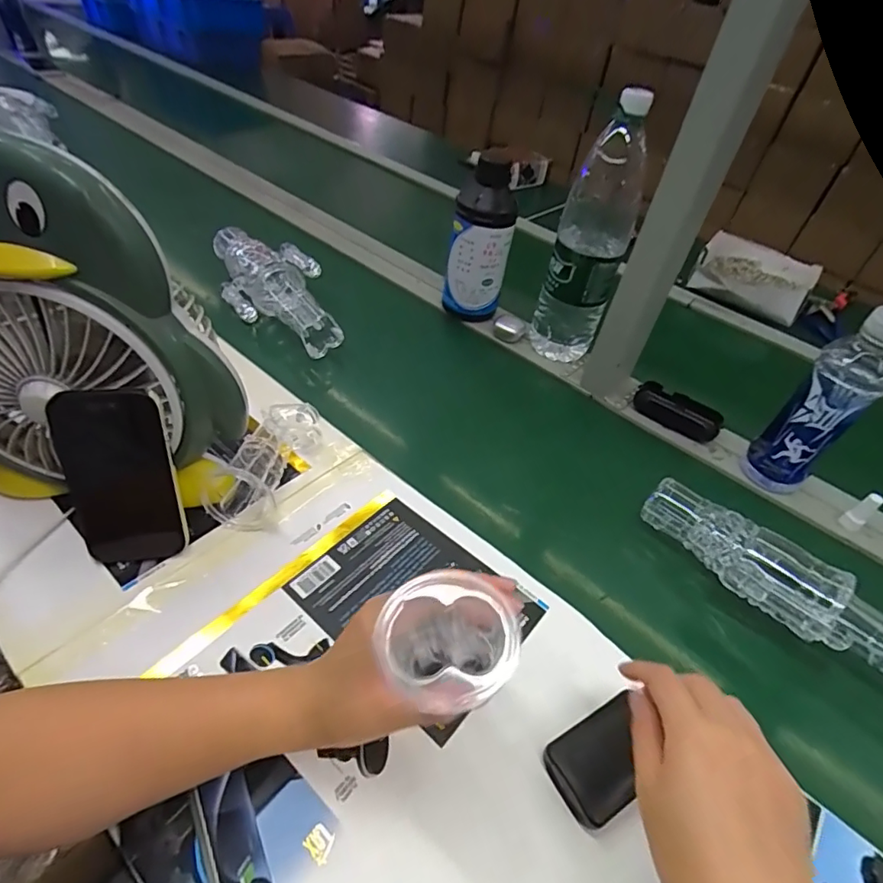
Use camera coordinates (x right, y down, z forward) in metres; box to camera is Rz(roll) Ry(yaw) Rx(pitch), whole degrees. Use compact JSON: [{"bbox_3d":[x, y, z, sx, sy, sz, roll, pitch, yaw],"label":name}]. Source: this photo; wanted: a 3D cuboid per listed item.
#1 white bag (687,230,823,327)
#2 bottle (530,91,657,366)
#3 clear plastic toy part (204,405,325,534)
[{"bbox_3d":[0.588,-0.315,0.969,0.197,0.050,0.208,29,48,17],"label":"white bag"},{"bbox_3d":[0.189,-0.252,0.660,0.085,0.322,0.085,17,46,7],"label":"bottle"},{"bbox_3d":[-0.174,0.016,0.506,0.064,0.063,0.128,16,46,6],"label":"clear plastic toy part"}]

